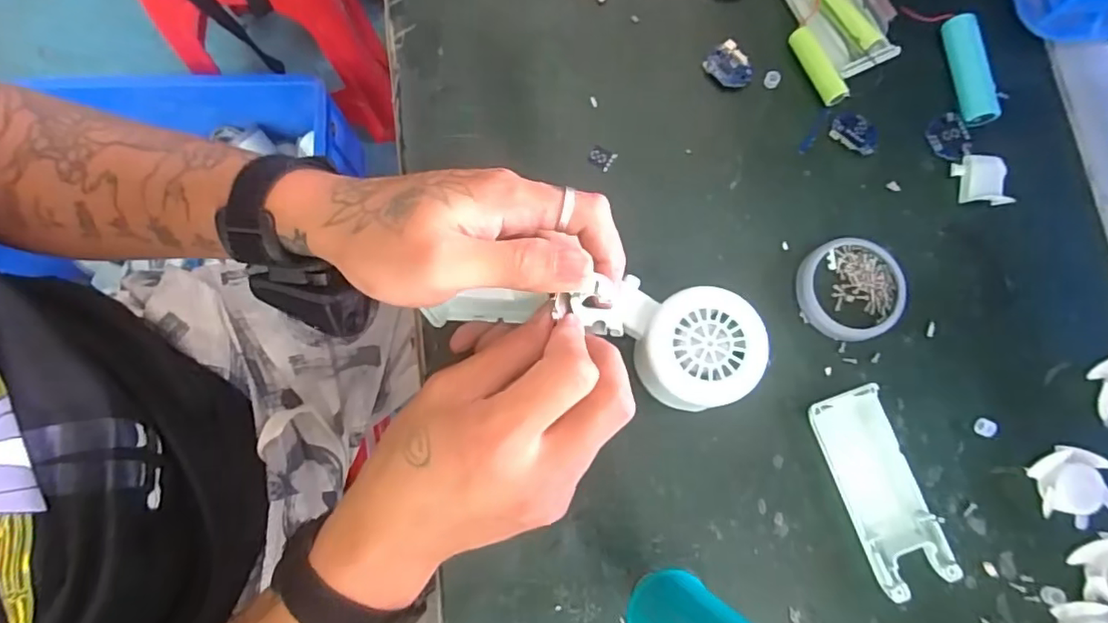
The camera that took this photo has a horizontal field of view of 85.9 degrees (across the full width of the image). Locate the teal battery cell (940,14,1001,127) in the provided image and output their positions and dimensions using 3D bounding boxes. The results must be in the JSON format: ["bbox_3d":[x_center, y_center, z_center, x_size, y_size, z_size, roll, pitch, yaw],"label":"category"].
[{"bbox_3d":[0.250,-0.145,0.358,0.017,0.016,0.065,-9,79,-1],"label":"teal battery cell"}]

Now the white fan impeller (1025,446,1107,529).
[{"bbox_3d":[0.278,0.093,0.319,0.034,0.011,0.039,-11,79,-2],"label":"white fan impeller"}]

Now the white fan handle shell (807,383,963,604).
[{"bbox_3d":[0.175,0.095,0.318,0.040,0.010,0.105,-20,79,-3],"label":"white fan handle shell"}]

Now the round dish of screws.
[{"bbox_3d":[0.169,-0.014,0.339,0.053,0.012,0.059,41,82,8],"label":"round dish of screws"}]

